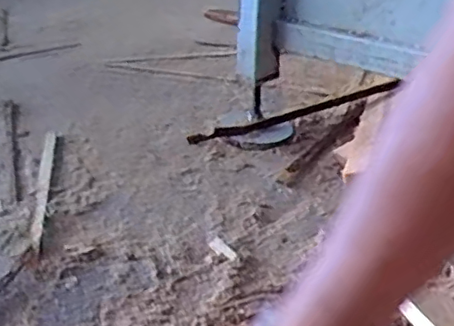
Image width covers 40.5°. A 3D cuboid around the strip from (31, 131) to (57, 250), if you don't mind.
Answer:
[{"bbox_3d":[-0.244,0.024,0.819,0.016,0.006,0.310,-3,28,-10],"label":"strip"}]

